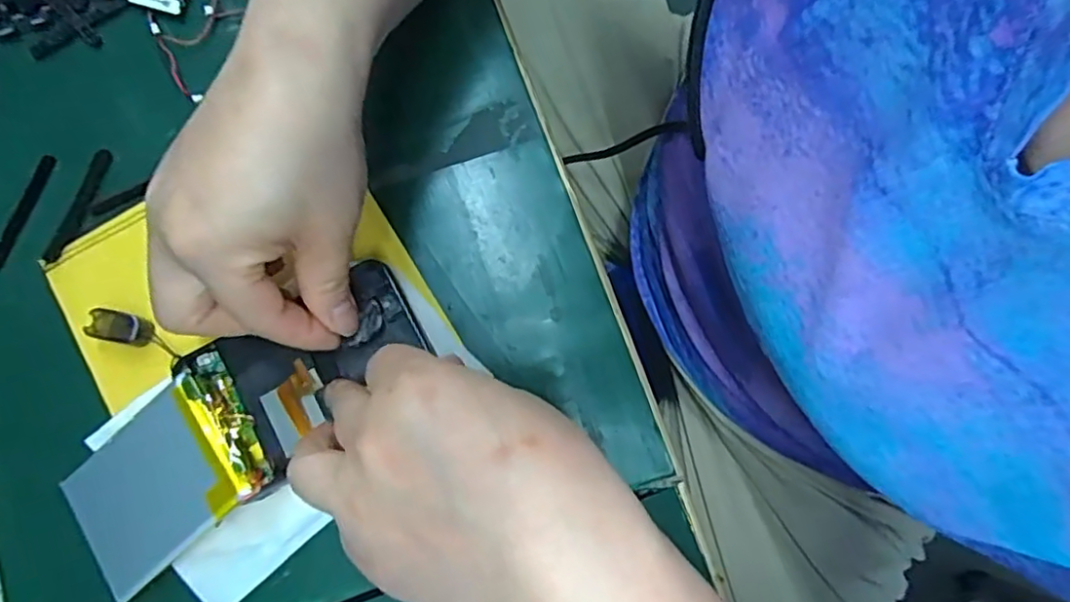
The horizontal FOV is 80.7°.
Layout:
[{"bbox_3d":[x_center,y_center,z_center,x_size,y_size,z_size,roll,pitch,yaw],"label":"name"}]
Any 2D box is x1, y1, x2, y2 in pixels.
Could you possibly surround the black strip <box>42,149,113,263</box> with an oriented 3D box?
[{"bbox_3d":[-0.224,-0.047,0.309,0.011,0.004,0.059,19,79,5],"label":"black strip"}]

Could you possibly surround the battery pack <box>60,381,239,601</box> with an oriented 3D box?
[{"bbox_3d":[-0.167,0.082,0.270,0.075,0.004,0.061,-41,74,8],"label":"battery pack"}]

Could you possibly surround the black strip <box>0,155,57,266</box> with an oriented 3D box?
[{"bbox_3d":[-0.254,-0.044,0.312,0.009,0.004,0.061,21,78,3],"label":"black strip"}]

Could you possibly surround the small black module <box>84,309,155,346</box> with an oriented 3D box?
[{"bbox_3d":[-0.192,0.012,0.291,0.029,0.009,0.013,8,78,3],"label":"small black module"}]

